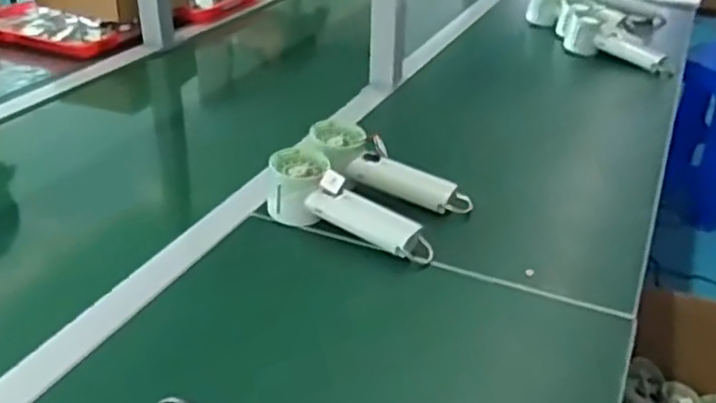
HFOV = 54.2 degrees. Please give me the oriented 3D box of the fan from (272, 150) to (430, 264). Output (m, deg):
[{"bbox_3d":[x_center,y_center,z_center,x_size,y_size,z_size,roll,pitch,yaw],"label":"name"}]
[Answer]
[{"bbox_3d":[-0.007,0.002,0.723,0.193,0.056,0.069,18,35,25],"label":"fan"}]

